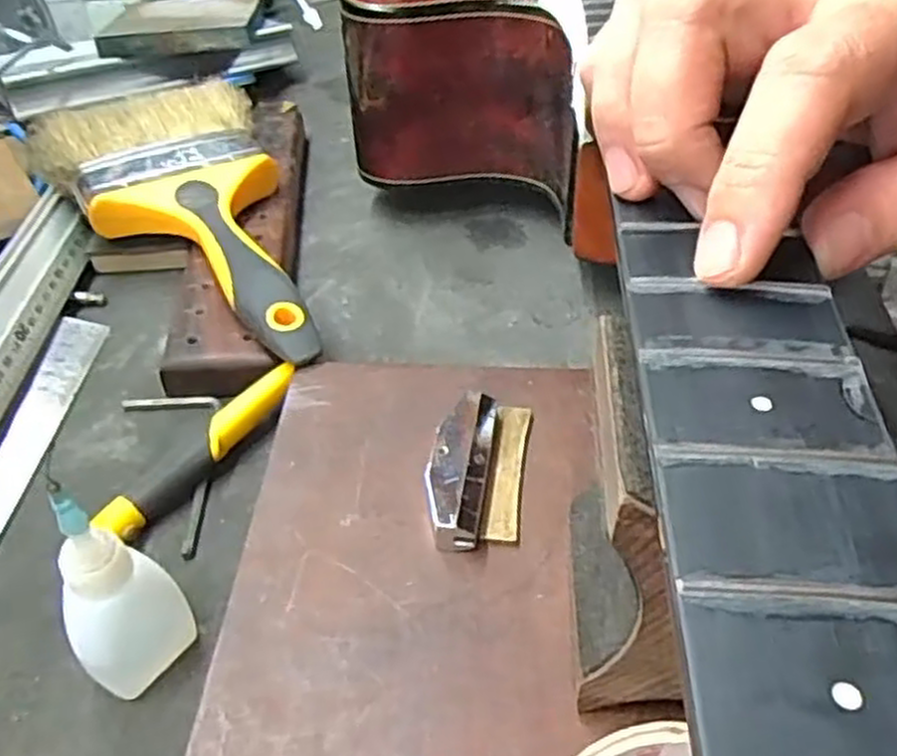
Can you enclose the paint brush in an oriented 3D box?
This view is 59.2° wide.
[{"bbox_3d":[-0.126,-0.077,0.397,0.115,0.044,0.232,-23,49,-16],"label":"paint brush"}]

